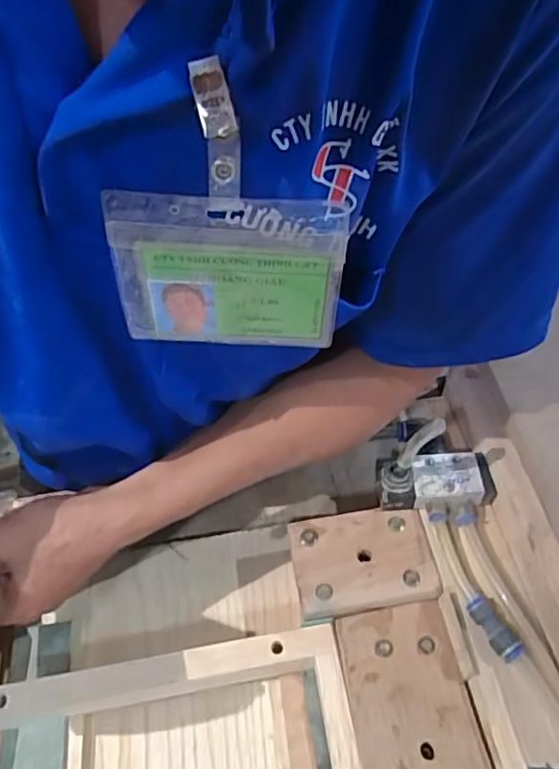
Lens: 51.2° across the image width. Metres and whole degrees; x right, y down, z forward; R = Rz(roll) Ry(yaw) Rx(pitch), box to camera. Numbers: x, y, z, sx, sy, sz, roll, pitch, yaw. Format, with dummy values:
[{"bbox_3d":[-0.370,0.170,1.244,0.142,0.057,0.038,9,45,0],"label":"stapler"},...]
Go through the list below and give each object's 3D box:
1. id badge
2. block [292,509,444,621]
[{"bbox_3d":[-0.024,-0.049,0.266,0.100,0.081,0.007,4,50,-2],"label":"id badge"},{"bbox_3d":[0.060,0.130,0.430,0.097,0.017,0.070,-9,52,-2],"label":"block"}]

